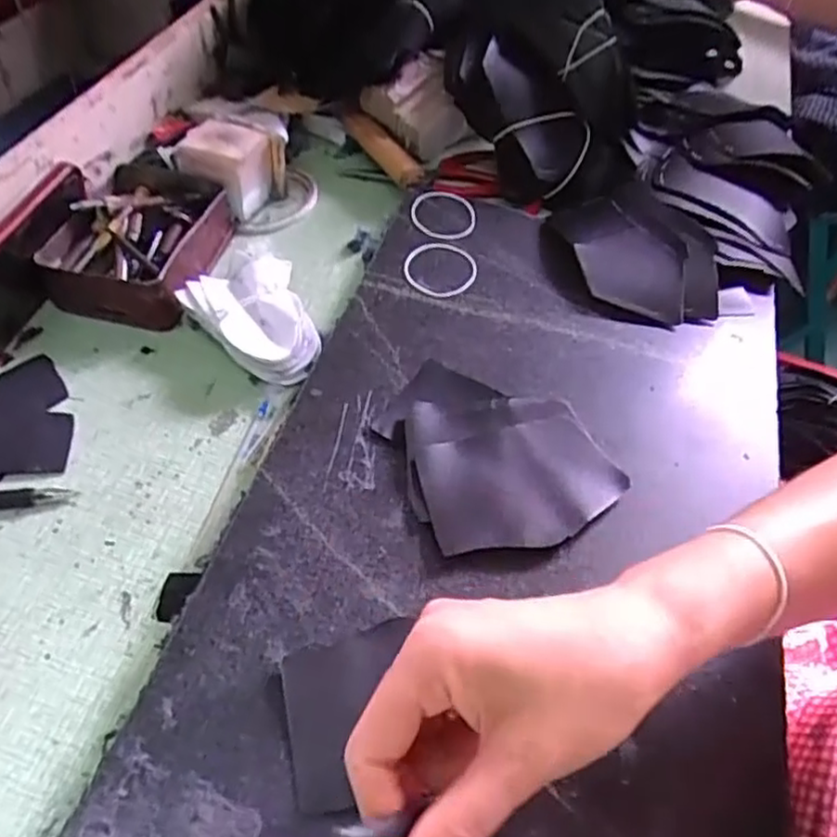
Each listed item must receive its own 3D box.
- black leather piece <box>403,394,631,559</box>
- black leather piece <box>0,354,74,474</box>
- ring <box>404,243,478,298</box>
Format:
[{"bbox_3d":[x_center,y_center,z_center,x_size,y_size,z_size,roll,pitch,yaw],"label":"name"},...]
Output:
[{"bbox_3d":[0.057,0.028,0.399,0.113,0.007,0.098,-2,52,-10],"label":"black leather piece"},{"bbox_3d":[-0.260,-0.001,0.435,0.079,0.014,0.097,-11,53,-12],"label":"black leather piece"},{"bbox_3d":[0.017,-0.112,0.516,0.054,0.005,0.060,7,50,-5],"label":"ring"}]

